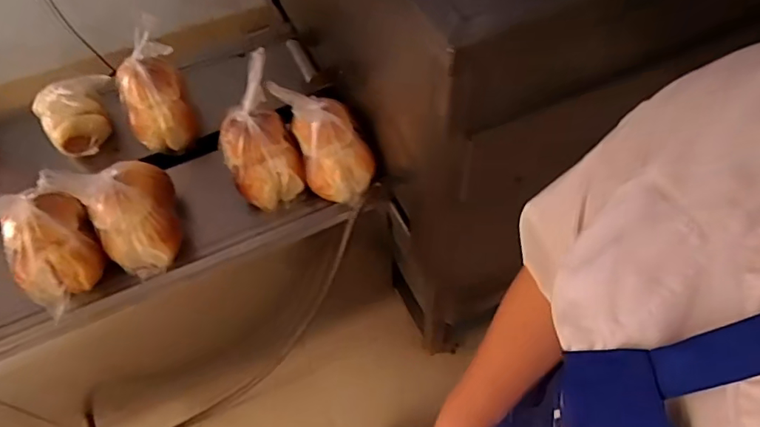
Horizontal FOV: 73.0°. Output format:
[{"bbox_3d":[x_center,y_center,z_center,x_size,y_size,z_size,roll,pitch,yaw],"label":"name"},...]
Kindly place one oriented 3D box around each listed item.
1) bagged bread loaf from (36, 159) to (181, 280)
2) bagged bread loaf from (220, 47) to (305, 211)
[{"bbox_3d":[-0.473,-0.004,0.978,0.180,0.207,0.148,-34,60,-18],"label":"bagged bread loaf"},{"bbox_3d":[-0.250,-0.147,1.044,0.147,0.241,0.153,-24,58,-12],"label":"bagged bread loaf"}]

